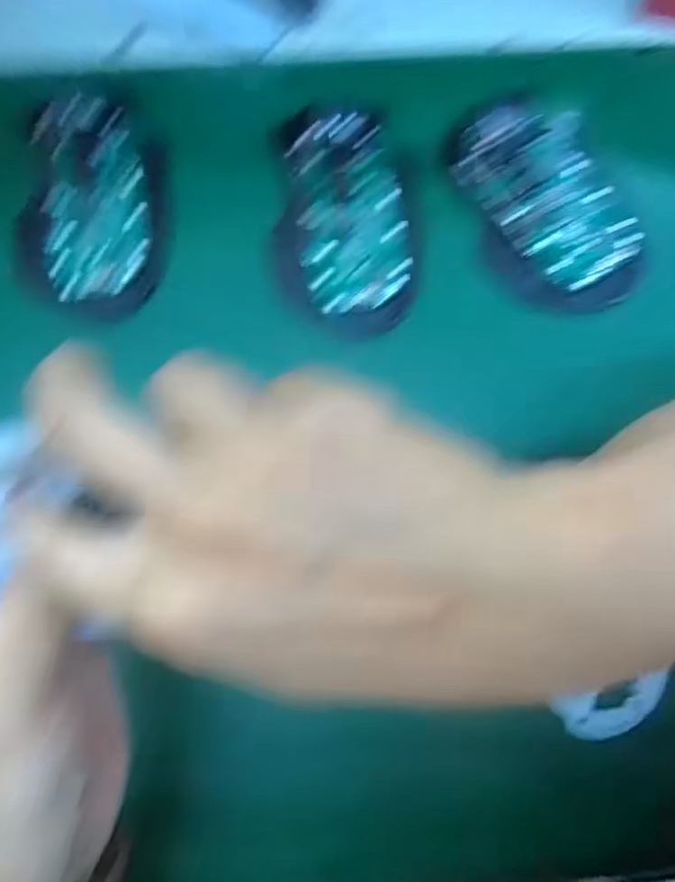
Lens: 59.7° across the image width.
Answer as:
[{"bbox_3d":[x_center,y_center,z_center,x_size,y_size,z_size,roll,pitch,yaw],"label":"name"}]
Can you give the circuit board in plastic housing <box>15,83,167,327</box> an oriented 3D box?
[{"bbox_3d":[-0.121,-0.116,0.292,0.068,0.010,0.110,6,84,-2],"label":"circuit board in plastic housing"}]

